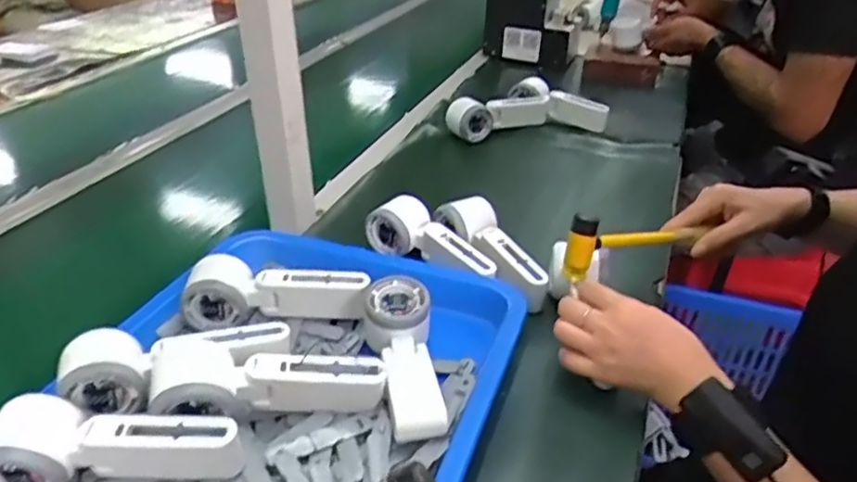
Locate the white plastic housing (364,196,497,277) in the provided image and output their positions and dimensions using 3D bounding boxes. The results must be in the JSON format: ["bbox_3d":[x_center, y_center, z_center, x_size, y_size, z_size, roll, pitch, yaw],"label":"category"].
[{"bbox_3d":[0.007,0.001,0.685,0.160,0.046,0.050,25,40,34],"label":"white plastic housing"}]

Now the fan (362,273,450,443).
[{"bbox_3d":[-0.020,0.093,0.533,0.057,0.042,0.168,-5,32,-9],"label":"fan"}]

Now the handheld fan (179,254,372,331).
[{"bbox_3d":[-0.137,0.053,0.595,0.161,0.052,0.052,3,32,4],"label":"handheld fan"}]

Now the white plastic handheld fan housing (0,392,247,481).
[{"bbox_3d":[-0.206,0.139,0.436,0.165,0.053,0.048,-2,32,-3],"label":"white plastic handheld fan housing"}]

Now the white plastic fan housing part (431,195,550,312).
[{"bbox_3d":[0.063,0.009,0.665,0.053,0.051,0.155,-12,34,-19],"label":"white plastic fan housing part"}]

